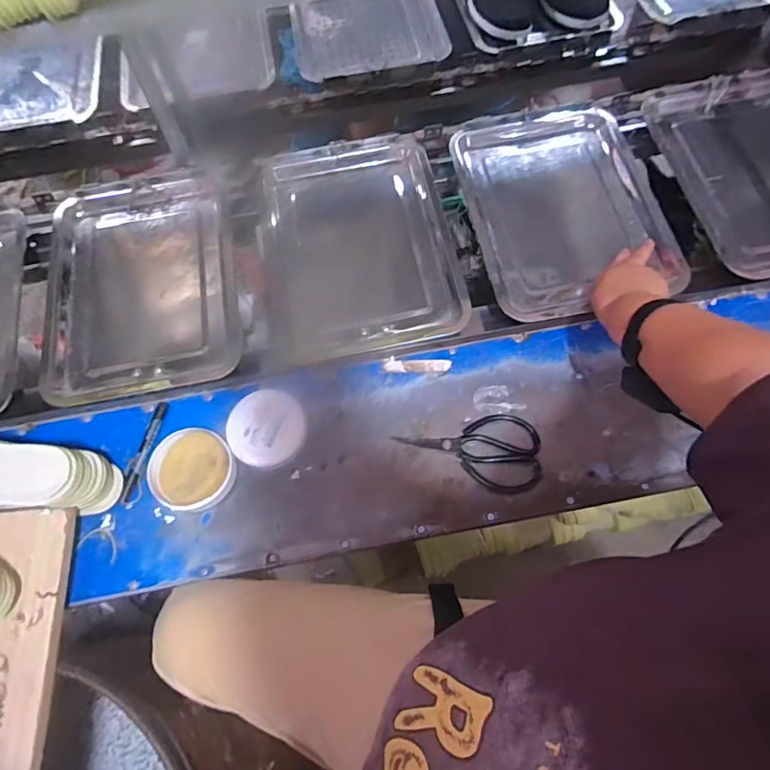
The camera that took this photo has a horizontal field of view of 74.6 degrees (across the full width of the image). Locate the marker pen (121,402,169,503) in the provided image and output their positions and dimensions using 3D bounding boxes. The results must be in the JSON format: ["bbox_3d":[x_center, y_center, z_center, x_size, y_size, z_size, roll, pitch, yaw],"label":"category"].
[{"bbox_3d":[-0.321,0.087,0.676,0.020,0.014,0.138,11,68,7],"label":"marker pen"}]

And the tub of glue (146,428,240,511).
[{"bbox_3d":[-0.247,0.108,0.645,0.102,0.052,0.095,-1,67,2],"label":"tub of glue"}]

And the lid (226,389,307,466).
[{"bbox_3d":[-0.158,0.056,0.680,0.099,0.025,0.099,-1,67,2],"label":"lid"}]

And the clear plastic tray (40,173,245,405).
[{"bbox_3d":[-0.350,-0.146,0.750,0.259,0.063,0.348,-12,67,-3],"label":"clear plastic tray"}]

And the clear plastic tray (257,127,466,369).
[{"bbox_3d":[-0.042,-0.208,0.760,0.266,0.068,0.347,-10,67,-2],"label":"clear plastic tray"}]

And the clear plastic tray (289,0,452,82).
[{"bbox_3d":[-0.031,-0.659,0.940,0.272,0.026,0.256,-10,67,-2],"label":"clear plastic tray"}]

